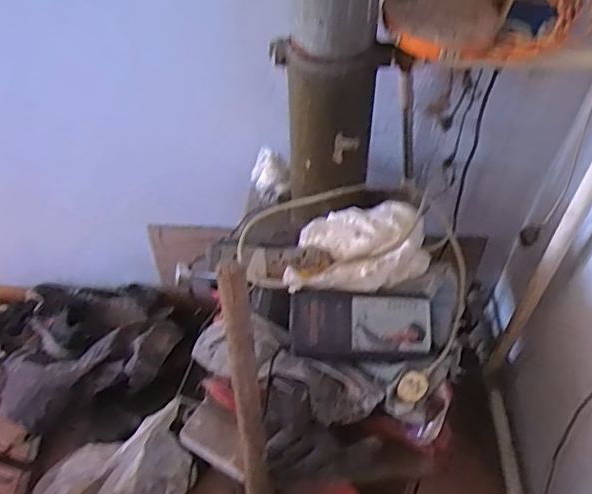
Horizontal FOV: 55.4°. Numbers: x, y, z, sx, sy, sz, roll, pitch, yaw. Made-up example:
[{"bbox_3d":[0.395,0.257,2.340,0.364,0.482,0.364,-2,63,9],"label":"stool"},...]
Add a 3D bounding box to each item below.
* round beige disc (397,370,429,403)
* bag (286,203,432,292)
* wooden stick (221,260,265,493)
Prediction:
[{"bbox_3d":[0.171,0.204,0.824,0.039,0.012,0.046,24,54,18],"label":"round beige disc"},{"bbox_3d":[0.105,0.001,0.936,0.260,0.106,0.181,-7,51,-6],"label":"bag"},{"bbox_3d":[-0.059,0.409,0.859,0.032,0.906,0.052,-4,30,-4],"label":"wooden stick"}]

